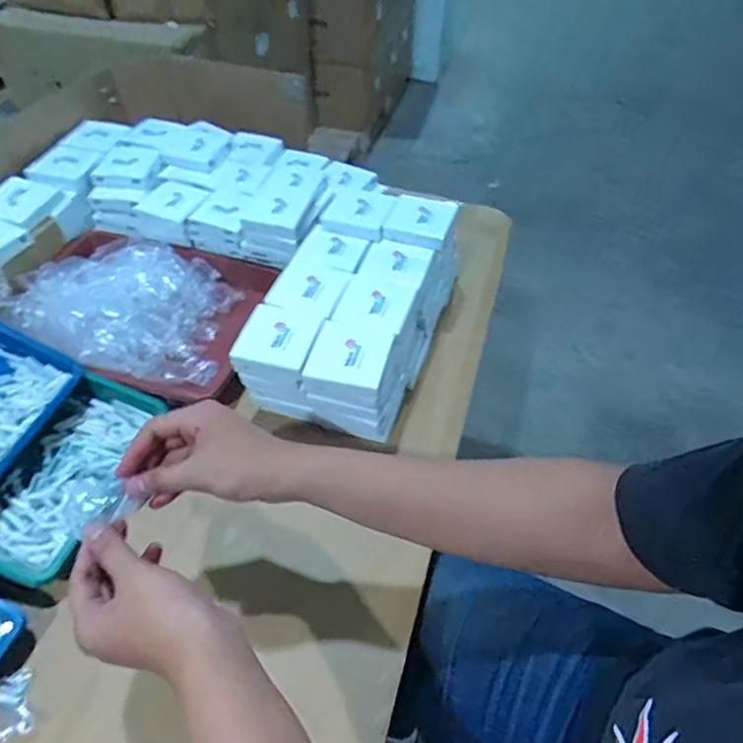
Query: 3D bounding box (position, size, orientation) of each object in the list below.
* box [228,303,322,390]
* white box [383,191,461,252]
[{"bbox_3d":[-0.108,-0.032,0.650,0.085,0.044,0.086,13,50,10],"label":"box"},{"bbox_3d":[0.067,-0.204,0.748,0.084,0.028,0.077,14,50,10],"label":"white box"}]

